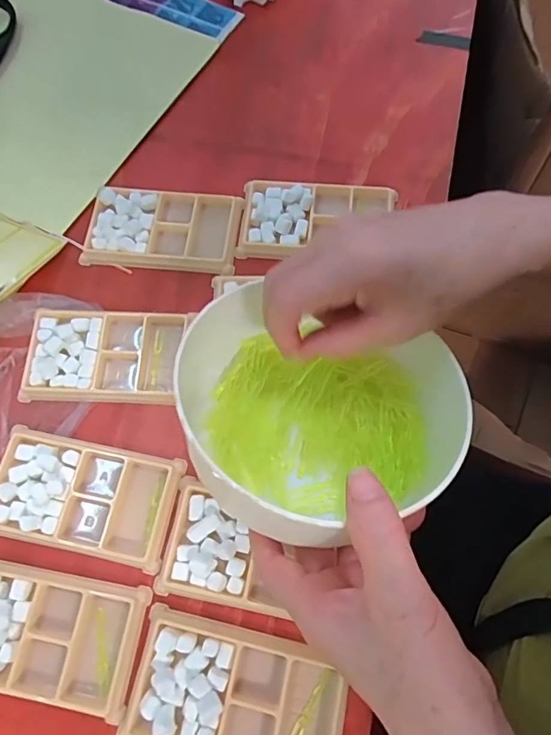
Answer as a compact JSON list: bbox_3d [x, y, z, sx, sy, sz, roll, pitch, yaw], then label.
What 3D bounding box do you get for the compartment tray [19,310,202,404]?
[{"bbox_3d":[-0.137,-0.012,0.386,0.124,0.012,0.077,2,70,2],"label":"compartment tray"}]

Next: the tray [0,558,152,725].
[{"bbox_3d":[-0.158,0.177,0.322,0.131,0.020,0.075,9,70,4],"label":"tray"}]

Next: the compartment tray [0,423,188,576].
[{"bbox_3d":[-0.141,0.092,0.348,0.133,0.014,0.077,11,70,5],"label":"compartment tray"}]

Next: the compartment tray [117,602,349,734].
[{"bbox_3d":[-0.023,0.209,0.305,0.135,0.013,0.075,12,71,6],"label":"compartment tray"}]

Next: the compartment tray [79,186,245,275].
[{"bbox_3d":[-0.100,-0.124,0.428,0.132,0.014,0.074,6,70,3],"label":"compartment tray"}]

